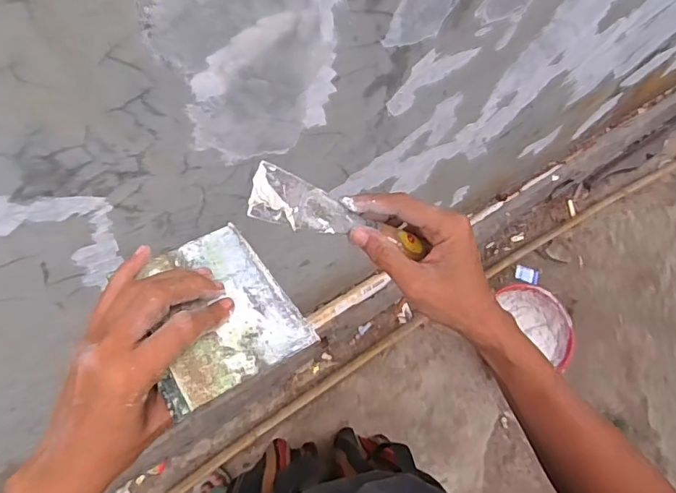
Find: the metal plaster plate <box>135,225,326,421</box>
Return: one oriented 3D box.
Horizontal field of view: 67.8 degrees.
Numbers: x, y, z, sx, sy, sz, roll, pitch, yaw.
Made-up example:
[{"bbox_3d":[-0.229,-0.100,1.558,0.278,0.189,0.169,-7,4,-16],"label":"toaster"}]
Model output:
[{"bbox_3d":[-0.078,0.037,0.313,0.088,0.004,0.115,-26,52,-23],"label":"metal plaster plate"}]

